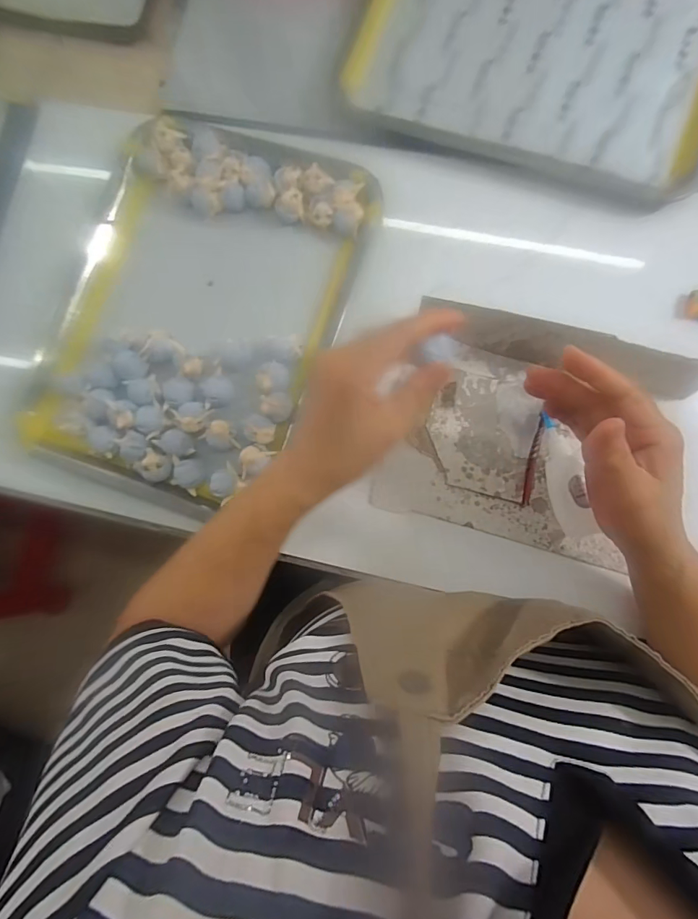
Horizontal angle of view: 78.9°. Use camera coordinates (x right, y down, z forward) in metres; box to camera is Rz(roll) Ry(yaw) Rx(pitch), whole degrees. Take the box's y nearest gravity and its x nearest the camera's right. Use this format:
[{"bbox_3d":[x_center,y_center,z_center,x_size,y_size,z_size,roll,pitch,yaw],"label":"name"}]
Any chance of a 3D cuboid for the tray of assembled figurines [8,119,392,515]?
[{"bbox_3d":[-0.134,-0.138,0.389,0.241,0.033,0.334,18,85,7],"label":"tray of assembled figurines"}]

